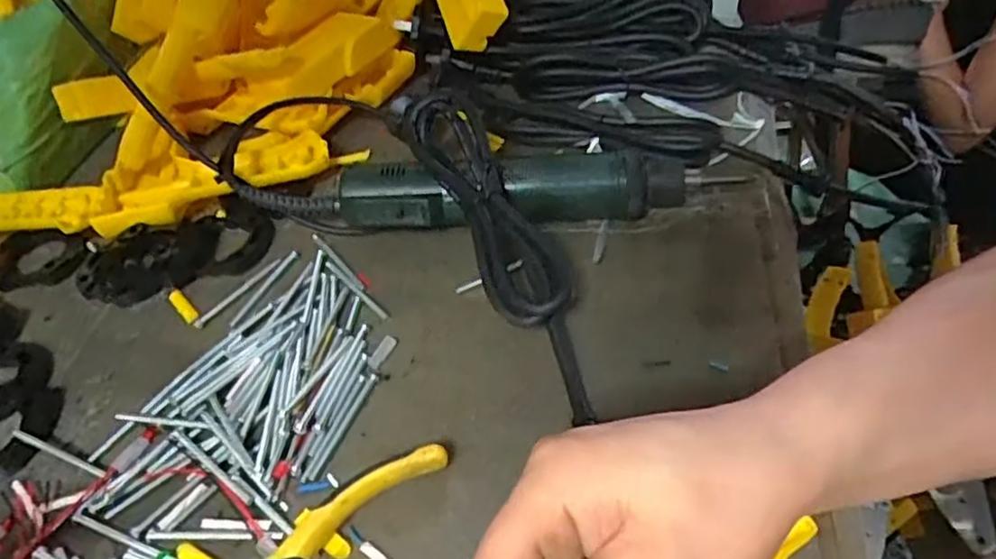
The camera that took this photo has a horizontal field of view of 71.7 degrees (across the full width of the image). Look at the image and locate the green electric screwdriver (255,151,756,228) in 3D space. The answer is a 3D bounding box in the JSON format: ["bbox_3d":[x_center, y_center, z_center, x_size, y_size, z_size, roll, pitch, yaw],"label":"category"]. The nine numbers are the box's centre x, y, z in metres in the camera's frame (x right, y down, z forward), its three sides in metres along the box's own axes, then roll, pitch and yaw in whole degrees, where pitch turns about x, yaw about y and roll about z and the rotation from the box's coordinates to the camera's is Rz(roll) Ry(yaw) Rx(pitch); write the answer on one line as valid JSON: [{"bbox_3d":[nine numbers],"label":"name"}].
[{"bbox_3d":[-0.005,-0.051,0.425,0.288,0.045,0.031,-4,46,2],"label":"green electric screwdriver"}]

